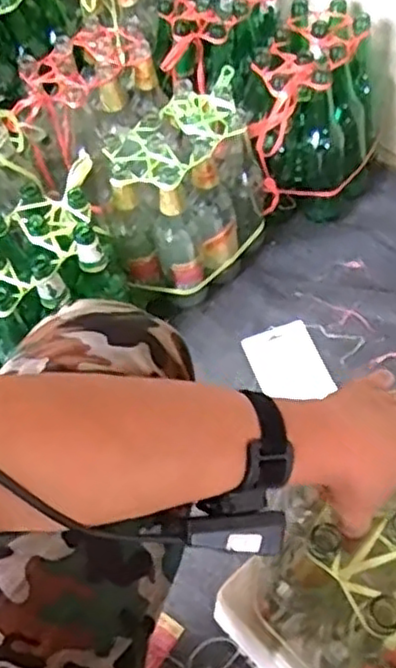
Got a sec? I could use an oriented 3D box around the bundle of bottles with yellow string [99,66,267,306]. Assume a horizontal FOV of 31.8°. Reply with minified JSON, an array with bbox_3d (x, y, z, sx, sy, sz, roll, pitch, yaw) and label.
[{"bbox_3d":[-0.019,-0.212,1.067,0.259,0.236,0.178,-38,64,-19],"label":"bundle of bottles with yellow string"}]

